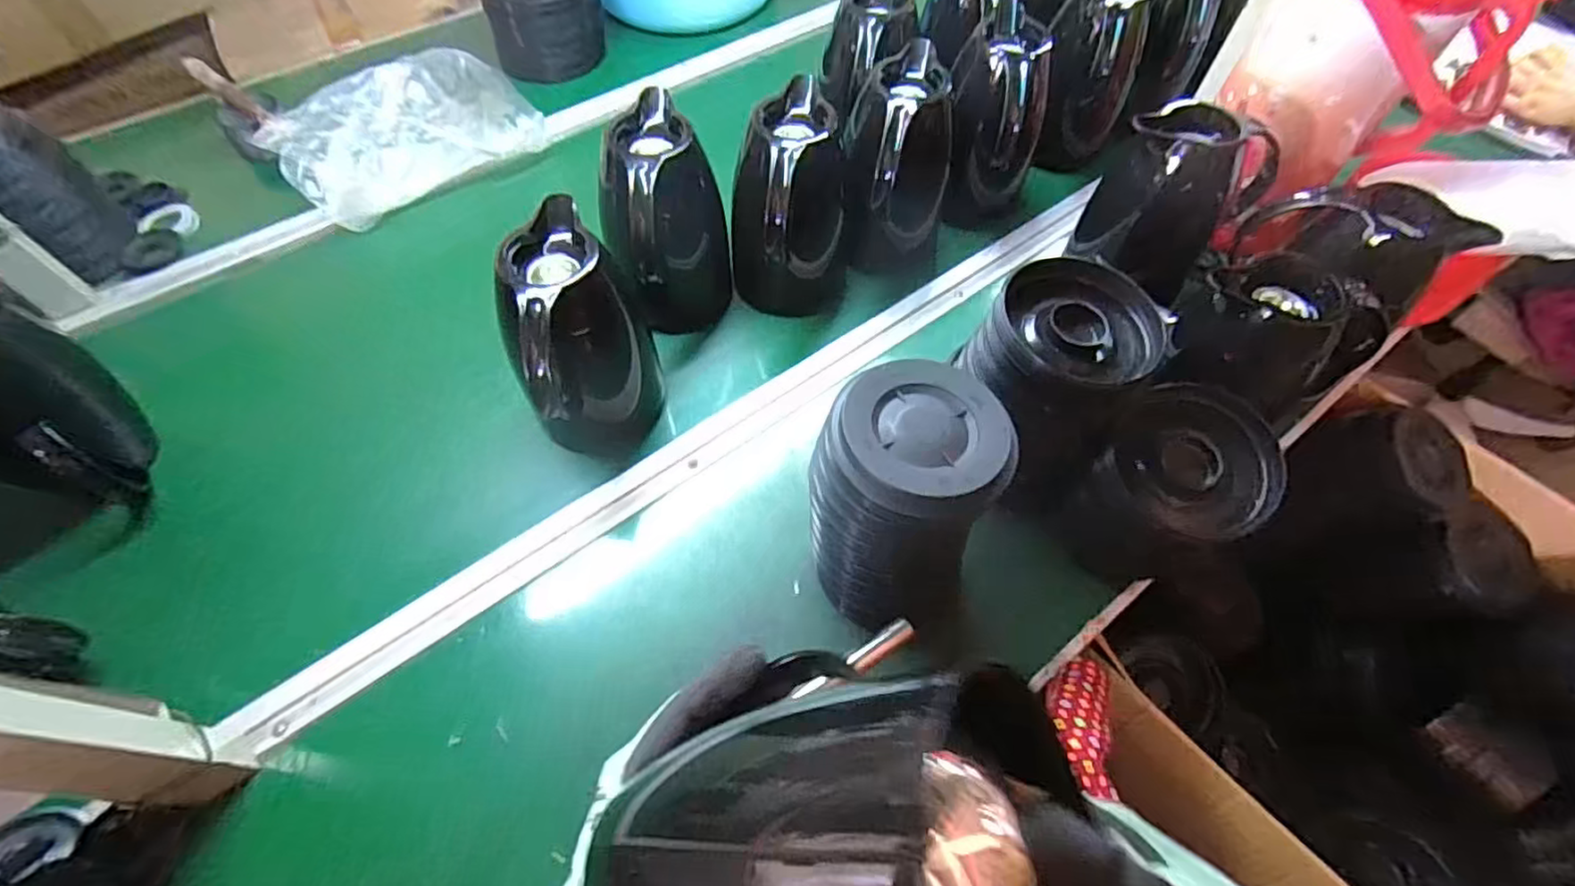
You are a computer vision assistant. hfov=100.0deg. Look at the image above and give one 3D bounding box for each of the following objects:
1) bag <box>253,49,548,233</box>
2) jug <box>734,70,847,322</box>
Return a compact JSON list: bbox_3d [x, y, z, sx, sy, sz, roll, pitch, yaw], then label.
[{"bbox_3d":[-0.481,-0.401,0.827,0.290,0.080,0.205,-29,63,-17],"label":"bag"},{"bbox_3d":[0.004,-0.230,0.675,0.123,0.199,0.104,-34,64,-19],"label":"jug"}]

